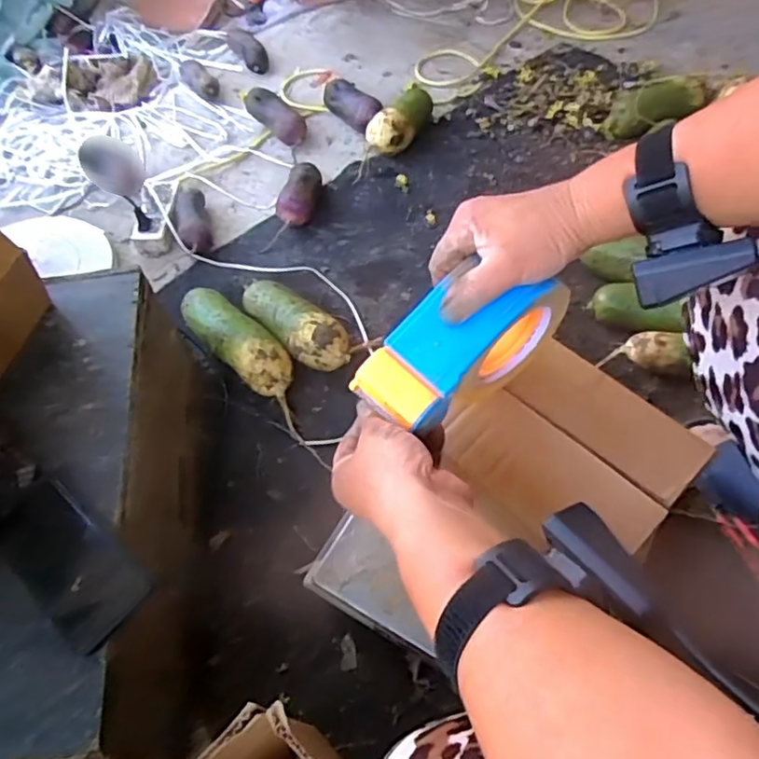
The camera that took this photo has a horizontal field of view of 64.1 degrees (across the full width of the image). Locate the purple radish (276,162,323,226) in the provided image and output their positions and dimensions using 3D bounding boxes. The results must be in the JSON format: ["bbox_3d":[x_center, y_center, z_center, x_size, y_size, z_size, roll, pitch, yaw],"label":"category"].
[{"bbox_3d":[-0.137,-0.328,1.069,0.055,0.063,0.129,12,58,10],"label":"purple radish"}]

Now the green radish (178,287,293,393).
[{"bbox_3d":[-0.206,-0.058,0.882,0.210,0.064,0.075,39,66,24],"label":"green radish"}]

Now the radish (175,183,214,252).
[{"bbox_3d":[-0.321,-0.278,1.048,0.052,0.042,0.150,-15,58,-7],"label":"radish"}]

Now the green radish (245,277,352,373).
[{"bbox_3d":[-0.124,-0.082,0.893,0.200,0.064,0.077,37,65,23],"label":"green radish"}]

